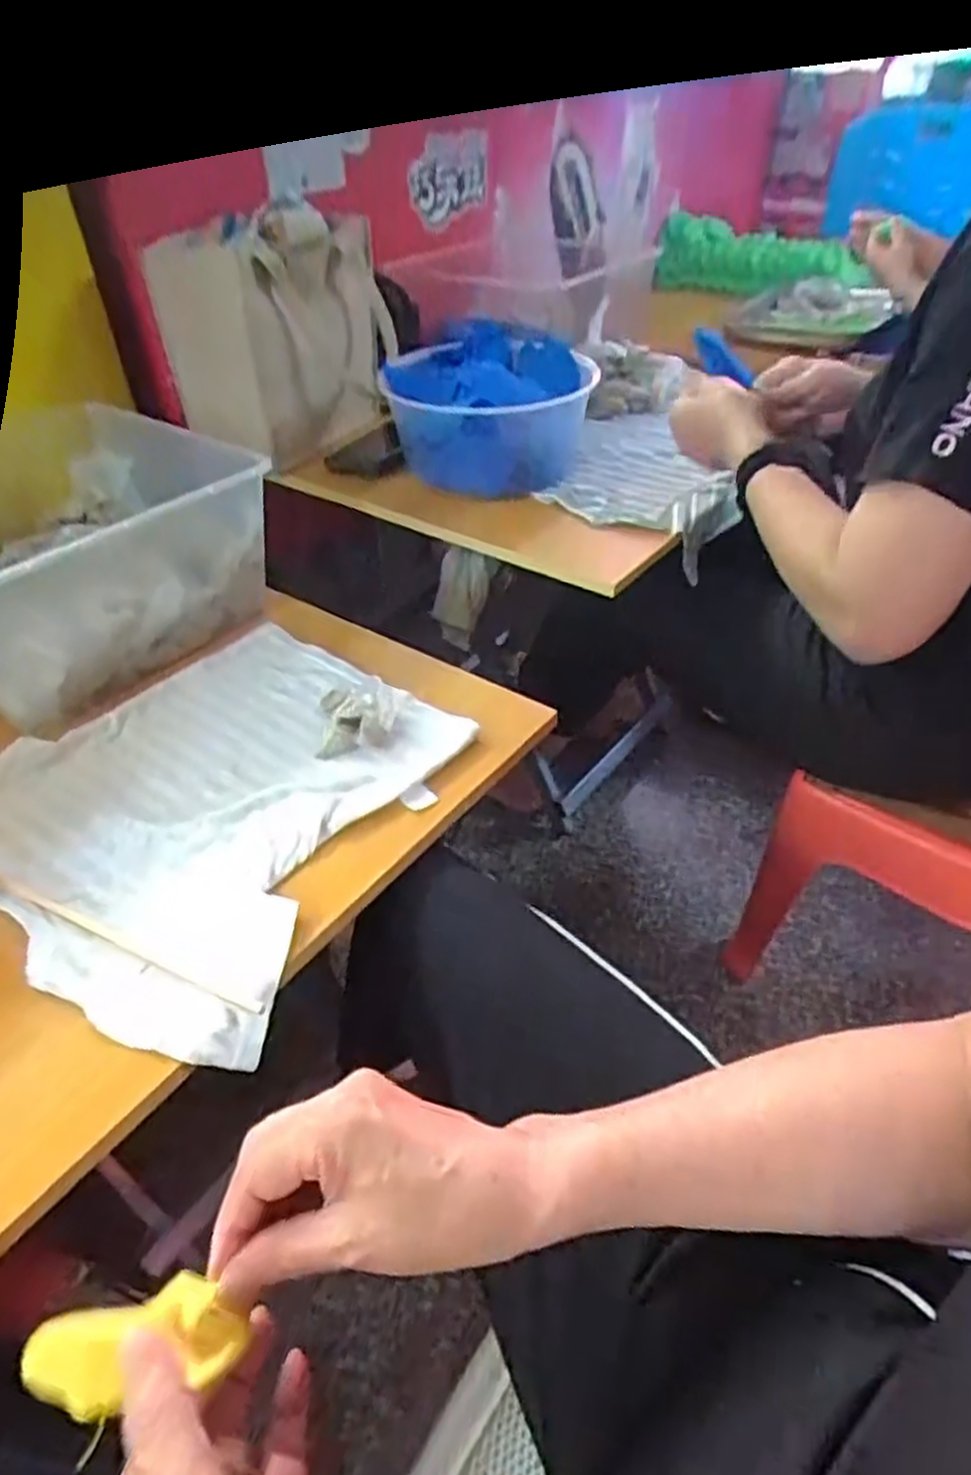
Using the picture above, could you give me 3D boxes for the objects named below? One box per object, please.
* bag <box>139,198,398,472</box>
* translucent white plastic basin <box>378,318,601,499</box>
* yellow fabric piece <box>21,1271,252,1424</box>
[{"bbox_3d":[-0.227,-0.448,0.873,0.178,0.204,0.204,20,46,24],"label":"bag"},{"bbox_3d":[0.007,-0.349,0.855,0.207,0.111,0.239,-7,41,-7],"label":"translucent white plastic basin"},{"bbox_3d":[-0.128,0.222,0.290,0.071,0.013,0.038,7,35,-28],"label":"yellow fabric piece"}]

